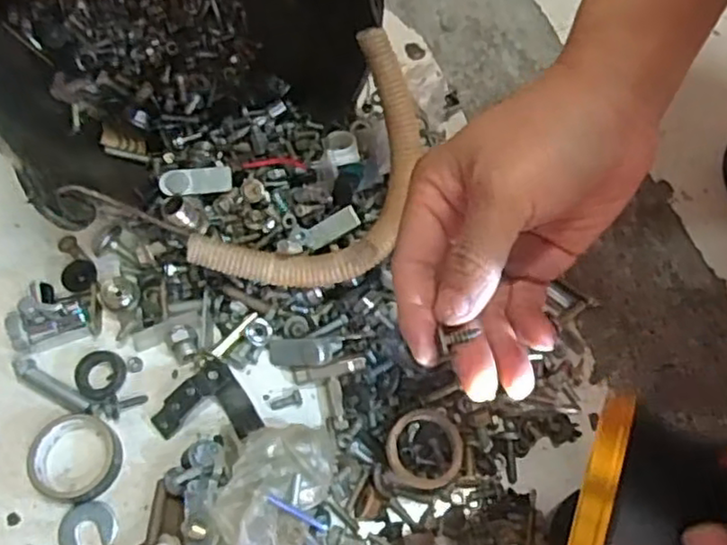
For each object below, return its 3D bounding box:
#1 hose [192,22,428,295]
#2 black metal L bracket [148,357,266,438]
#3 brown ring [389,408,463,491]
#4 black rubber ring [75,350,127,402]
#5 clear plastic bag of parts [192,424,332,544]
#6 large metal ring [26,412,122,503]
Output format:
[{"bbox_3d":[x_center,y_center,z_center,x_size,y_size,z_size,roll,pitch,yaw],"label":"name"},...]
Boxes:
[{"bbox_3d":[-0.018,-0.052,0.439,0.098,0.019,0.182,41,95,-4],"label":"hose"},{"bbox_3d":[-0.102,0.091,0.434,0.057,0.026,0.054,-34,69,-17],"label":"black metal L bracket"},{"bbox_3d":[0.039,0.110,0.422,0.047,0.013,0.047,0,63,-1],"label":"brown ring"},{"bbox_3d":[-0.179,0.070,0.459,0.034,0.009,0.034,0,63,-1],"label":"black rubber ring"},{"bbox_3d":[-0.052,0.146,0.392,0.074,0.053,0.122,24,66,11],"label":"clear plastic bag of parts"},{"bbox_3d":[-0.183,0.117,0.430,0.056,0.009,0.056,0,63,-1],"label":"large metal ring"}]

